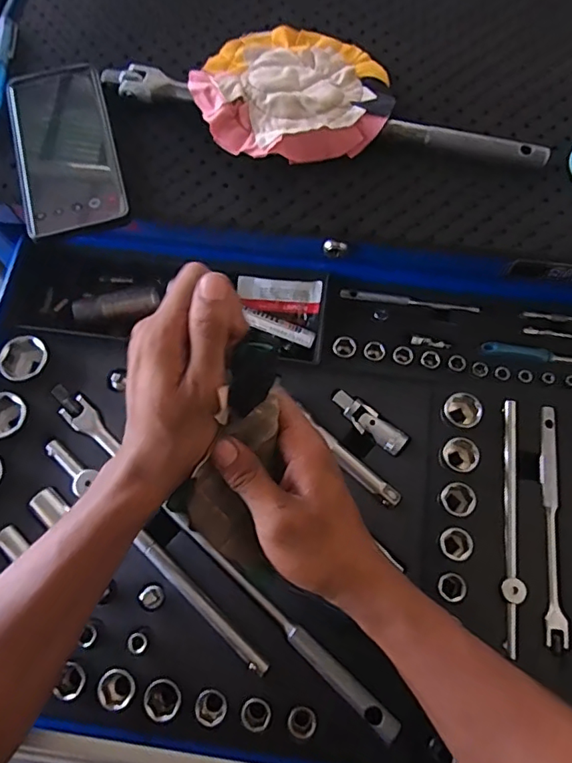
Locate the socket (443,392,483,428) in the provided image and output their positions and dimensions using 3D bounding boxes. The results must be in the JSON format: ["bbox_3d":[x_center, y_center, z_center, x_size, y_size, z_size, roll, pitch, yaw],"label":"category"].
[{"bbox_3d":[0.145,0.024,0.431,0.025,0.027,0.028,-43,75,-14],"label":"socket"}]

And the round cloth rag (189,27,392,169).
[{"bbox_3d":[0.005,-0.251,0.442,0.158,0.025,0.158,0,69,1],"label":"round cloth rag"}]

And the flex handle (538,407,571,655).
[{"bbox_3d":[0.208,0.110,0.408,0.018,0.010,0.182,6,69,5],"label":"flex handle"}]

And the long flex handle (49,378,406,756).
[{"bbox_3d":[-0.060,0.124,0.402,0.366,0.018,0.021,40,75,16],"label":"long flex handle"}]

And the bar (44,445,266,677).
[{"bbox_3d":[-0.105,0.131,0.401,0.239,0.017,0.019,42,75,15],"label":"bar"}]

